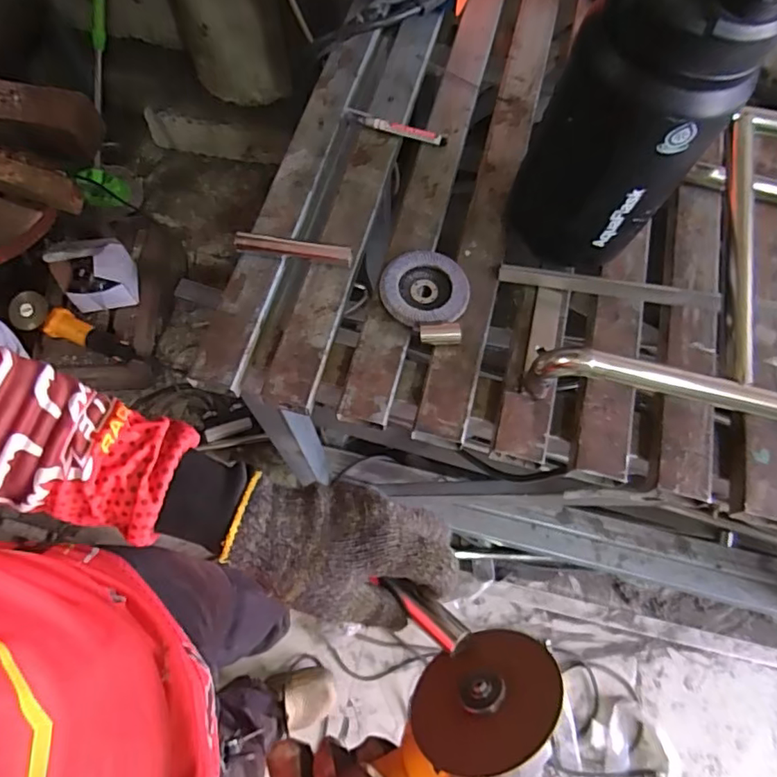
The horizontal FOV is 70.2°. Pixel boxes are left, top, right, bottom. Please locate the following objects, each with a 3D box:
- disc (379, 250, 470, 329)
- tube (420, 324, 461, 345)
[{"bbox_3d":[0.038,-0.102,0.576,0.088,0.015,0.088,0,66,-1],"label":"disc"},{"bbox_3d":[0.052,-0.053,0.552,0.040,0.019,0.019,-3,66,-2],"label":"tube"}]

